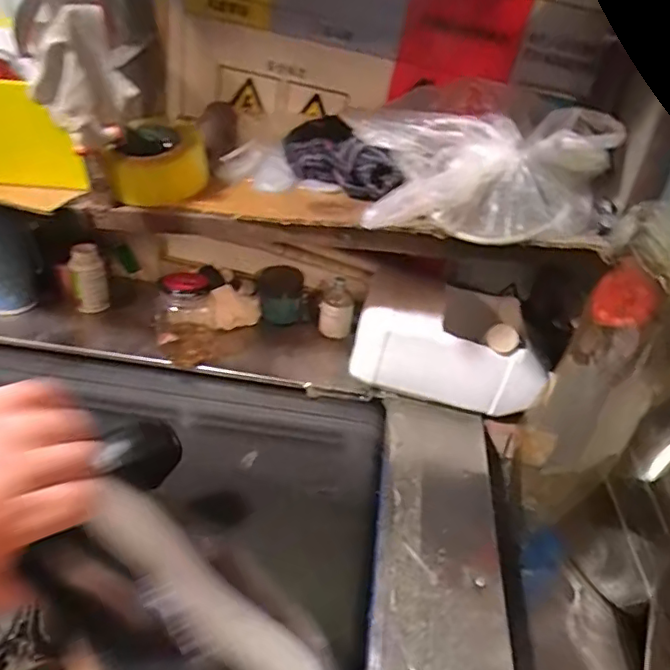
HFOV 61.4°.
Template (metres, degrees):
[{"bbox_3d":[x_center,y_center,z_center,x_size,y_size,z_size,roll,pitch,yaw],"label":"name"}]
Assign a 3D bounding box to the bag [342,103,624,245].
[{"bbox_3d":[0.177,-0.182,0.624,0.293,0.097,0.164,2,37,-4],"label":"bag"}]

